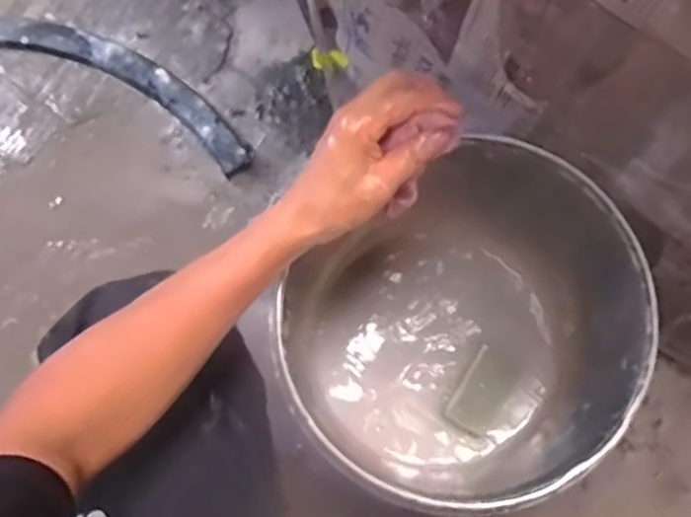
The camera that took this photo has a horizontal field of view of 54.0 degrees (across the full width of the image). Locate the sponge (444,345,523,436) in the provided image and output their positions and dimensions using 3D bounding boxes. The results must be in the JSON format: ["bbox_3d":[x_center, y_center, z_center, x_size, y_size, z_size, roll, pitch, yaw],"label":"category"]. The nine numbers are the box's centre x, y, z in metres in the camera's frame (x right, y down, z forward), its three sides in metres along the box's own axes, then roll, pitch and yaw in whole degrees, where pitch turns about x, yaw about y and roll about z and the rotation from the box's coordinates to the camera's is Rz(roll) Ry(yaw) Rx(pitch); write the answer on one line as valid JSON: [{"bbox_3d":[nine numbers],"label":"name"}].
[{"bbox_3d":[0.155,0.148,0.750,0.053,0.022,0.091,32,80,8],"label":"sponge"}]

